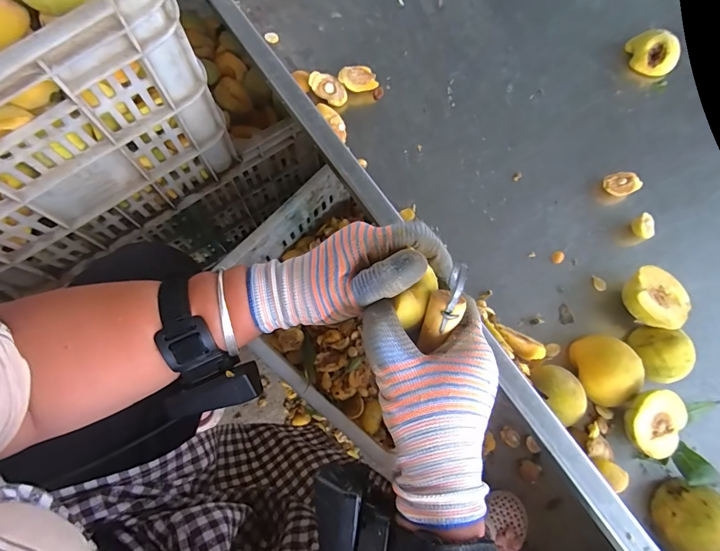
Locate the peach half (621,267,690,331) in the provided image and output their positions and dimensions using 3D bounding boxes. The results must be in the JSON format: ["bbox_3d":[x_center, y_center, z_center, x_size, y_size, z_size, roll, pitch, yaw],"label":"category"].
[{"bbox_3d":[0.283,0.023,0.370,0.062,0.036,0.060,0,73,-2],"label":"peach half"}]

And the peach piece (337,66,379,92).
[{"bbox_3d":[-0.003,-0.229,0.450,0.043,0.020,0.027,-13,74,-5],"label":"peach piece"}]

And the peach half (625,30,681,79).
[{"bbox_3d":[0.360,-0.275,0.470,0.060,0.030,0.040,42,77,10],"label":"peach half"}]

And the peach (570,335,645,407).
[{"bbox_3d":[0.224,0.087,0.350,0.049,0.034,0.060,-2,73,-2],"label":"peach"}]

